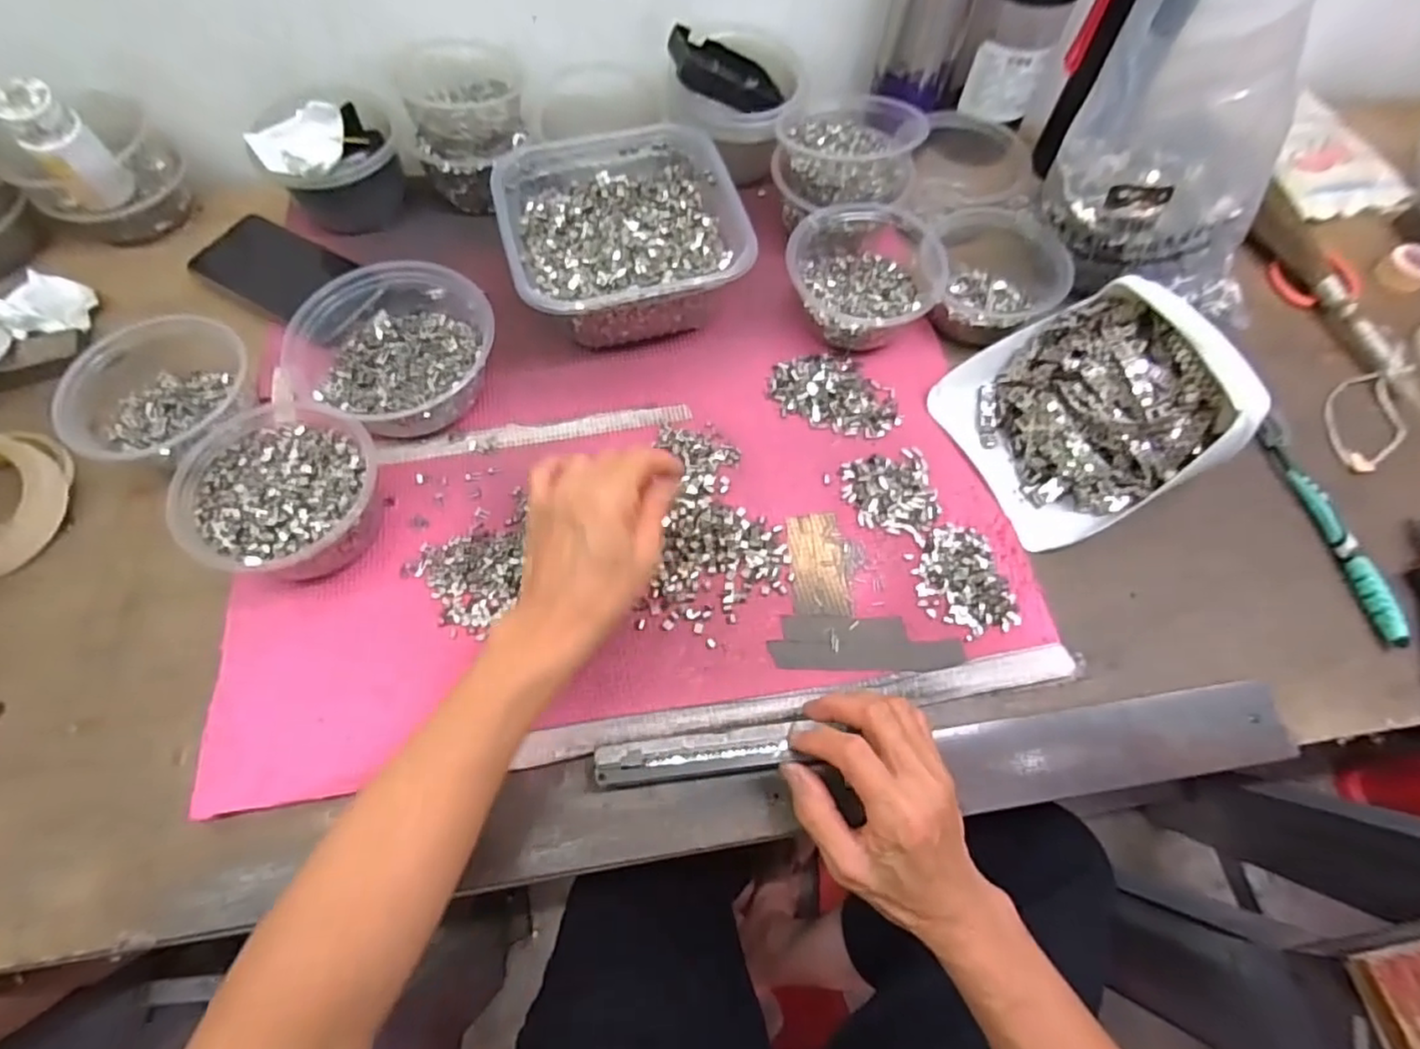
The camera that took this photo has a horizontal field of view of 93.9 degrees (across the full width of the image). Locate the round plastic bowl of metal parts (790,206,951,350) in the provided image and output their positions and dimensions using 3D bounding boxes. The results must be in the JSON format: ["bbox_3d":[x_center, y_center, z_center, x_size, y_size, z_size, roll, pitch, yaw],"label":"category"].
[{"bbox_3d":[0.116,-0.193,0.517,0.113,0.053,0.110,1,63,-2],"label":"round plastic bowl of metal parts"}]

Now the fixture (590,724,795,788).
[{"bbox_3d":[-0.009,0.131,0.376,0.108,0.006,0.022,-7,69,-4],"label":"fixture"}]

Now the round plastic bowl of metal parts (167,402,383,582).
[{"bbox_3d":[-0.267,-0.018,0.425,0.114,0.053,0.110,1,63,-2],"label":"round plastic bowl of metal parts"}]

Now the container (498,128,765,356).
[{"bbox_3d":[-0.069,-0.223,0.518,0.172,0.061,0.177,-16,65,-10],"label":"container"}]

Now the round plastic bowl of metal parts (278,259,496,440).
[{"bbox_3d":[-0.228,-0.132,0.476,0.138,0.052,0.148,-40,71,-20],"label":"round plastic bowl of metal parts"}]

